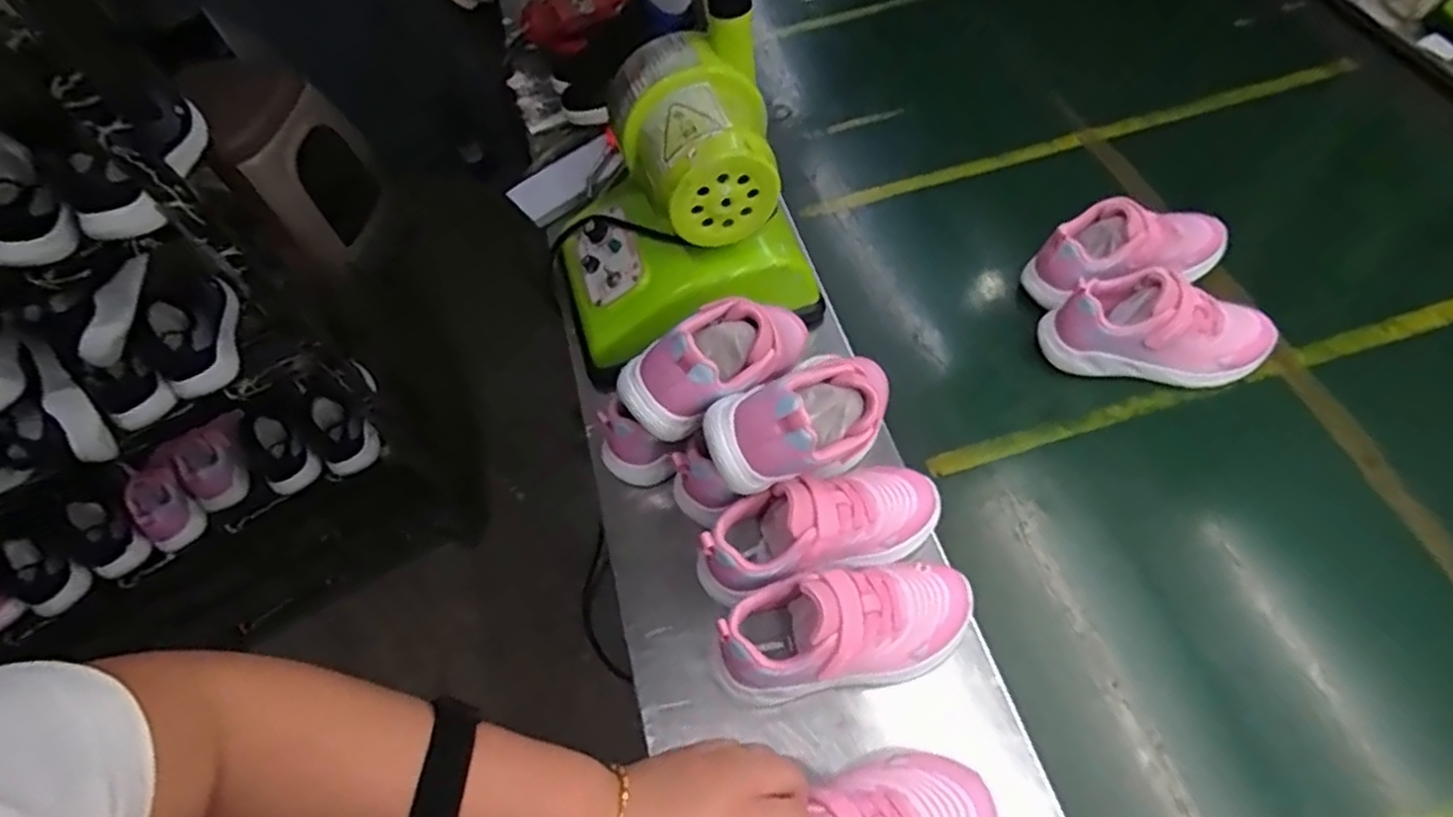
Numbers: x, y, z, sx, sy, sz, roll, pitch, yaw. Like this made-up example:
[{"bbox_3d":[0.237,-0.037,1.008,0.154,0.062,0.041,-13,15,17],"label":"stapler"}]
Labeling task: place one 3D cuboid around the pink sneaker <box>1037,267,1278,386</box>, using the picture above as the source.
[{"bbox_3d":[0.396,-0.072,0.671,0.188,0.085,0.068,9,60,12],"label":"pink sneaker"}]

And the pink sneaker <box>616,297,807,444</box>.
[{"bbox_3d":[0.009,-0.044,0.569,0.177,0.082,0.070,-29,61,-29],"label":"pink sneaker"}]

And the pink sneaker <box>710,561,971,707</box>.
[{"bbox_3d":[0.085,0.159,0.533,0.192,0.093,0.072,-13,58,-1],"label":"pink sneaker"}]

